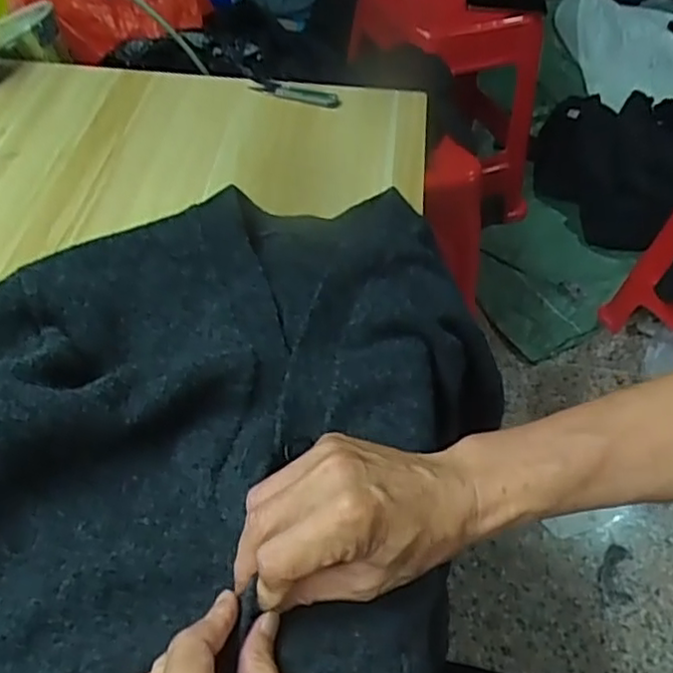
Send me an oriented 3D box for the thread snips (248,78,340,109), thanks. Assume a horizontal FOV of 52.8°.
[{"bbox_3d":[-0.045,-0.274,0.757,0.105,0.012,0.020,16,51,11],"label":"thread snips"}]

